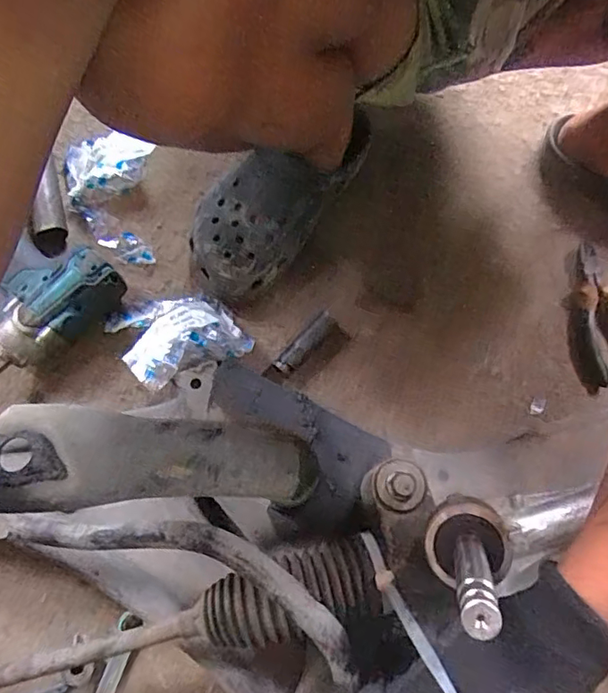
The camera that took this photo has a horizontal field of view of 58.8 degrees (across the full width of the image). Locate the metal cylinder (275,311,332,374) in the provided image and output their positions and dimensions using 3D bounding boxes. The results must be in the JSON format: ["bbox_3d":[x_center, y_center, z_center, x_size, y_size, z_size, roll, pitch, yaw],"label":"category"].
[{"bbox_3d":[0.002,-0.001,0.552,0.074,0.016,0.021,-42,79,-15],"label":"metal cylinder"}]

